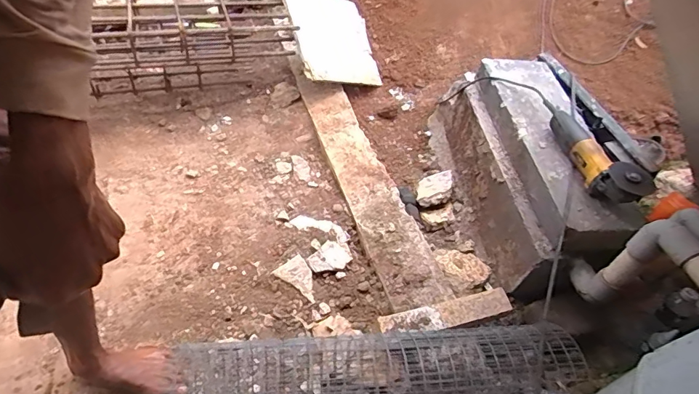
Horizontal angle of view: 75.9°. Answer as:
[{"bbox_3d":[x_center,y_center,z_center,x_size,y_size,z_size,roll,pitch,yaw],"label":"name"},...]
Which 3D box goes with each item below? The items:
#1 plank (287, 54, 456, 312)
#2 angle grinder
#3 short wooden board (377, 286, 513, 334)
[{"bbox_3d":[0.014,-0.108,1.258,0.145,0.022,0.911,-11,51,-17],"label":"plank"},{"bbox_3d":[0.537,-0.097,1.011,0.100,0.084,0.345,-3,39,-7],"label":"angle grinder"},{"bbox_3d":[0.211,0.245,0.946,0.301,0.018,0.065,-8,35,-21],"label":"short wooden board"}]

